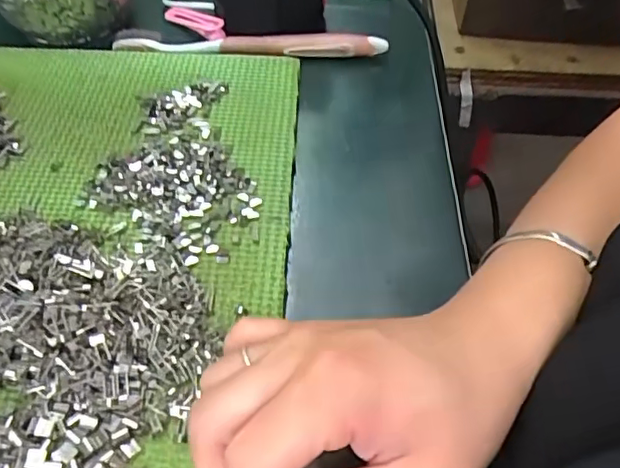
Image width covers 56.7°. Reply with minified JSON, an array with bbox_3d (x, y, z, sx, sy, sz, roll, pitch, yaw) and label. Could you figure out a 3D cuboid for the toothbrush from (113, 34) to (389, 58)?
[{"bbox_3d":[-0.040,-0.130,0.388,0.182,0.010,0.010,2,53,-1],"label":"toothbrush"}]

